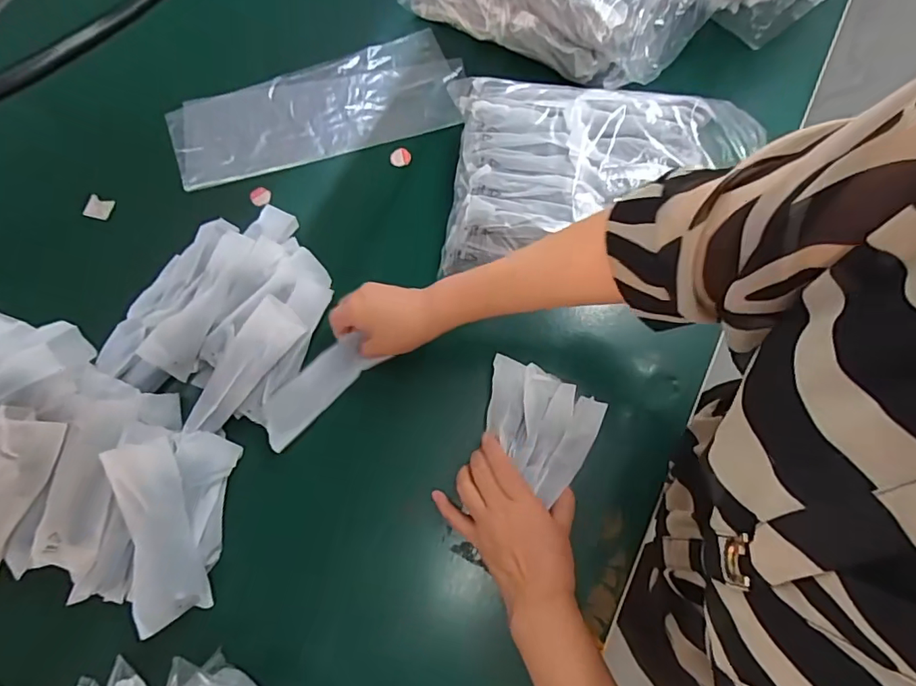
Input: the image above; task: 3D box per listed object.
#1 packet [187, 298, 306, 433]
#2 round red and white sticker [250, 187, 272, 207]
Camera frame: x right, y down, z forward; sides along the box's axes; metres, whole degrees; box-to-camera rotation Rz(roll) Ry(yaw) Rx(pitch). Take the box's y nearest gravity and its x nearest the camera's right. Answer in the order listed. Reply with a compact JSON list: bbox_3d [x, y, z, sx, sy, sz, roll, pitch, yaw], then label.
[{"bbox_3d":[-0.208,0.025,0.492,0.050,0.023,0.143,39,93,11],"label":"packet"},{"bbox_3d":[-0.235,-0.174,0.609,0.026,0.007,0.024,2,79,-9],"label":"round red and white sticker"}]

